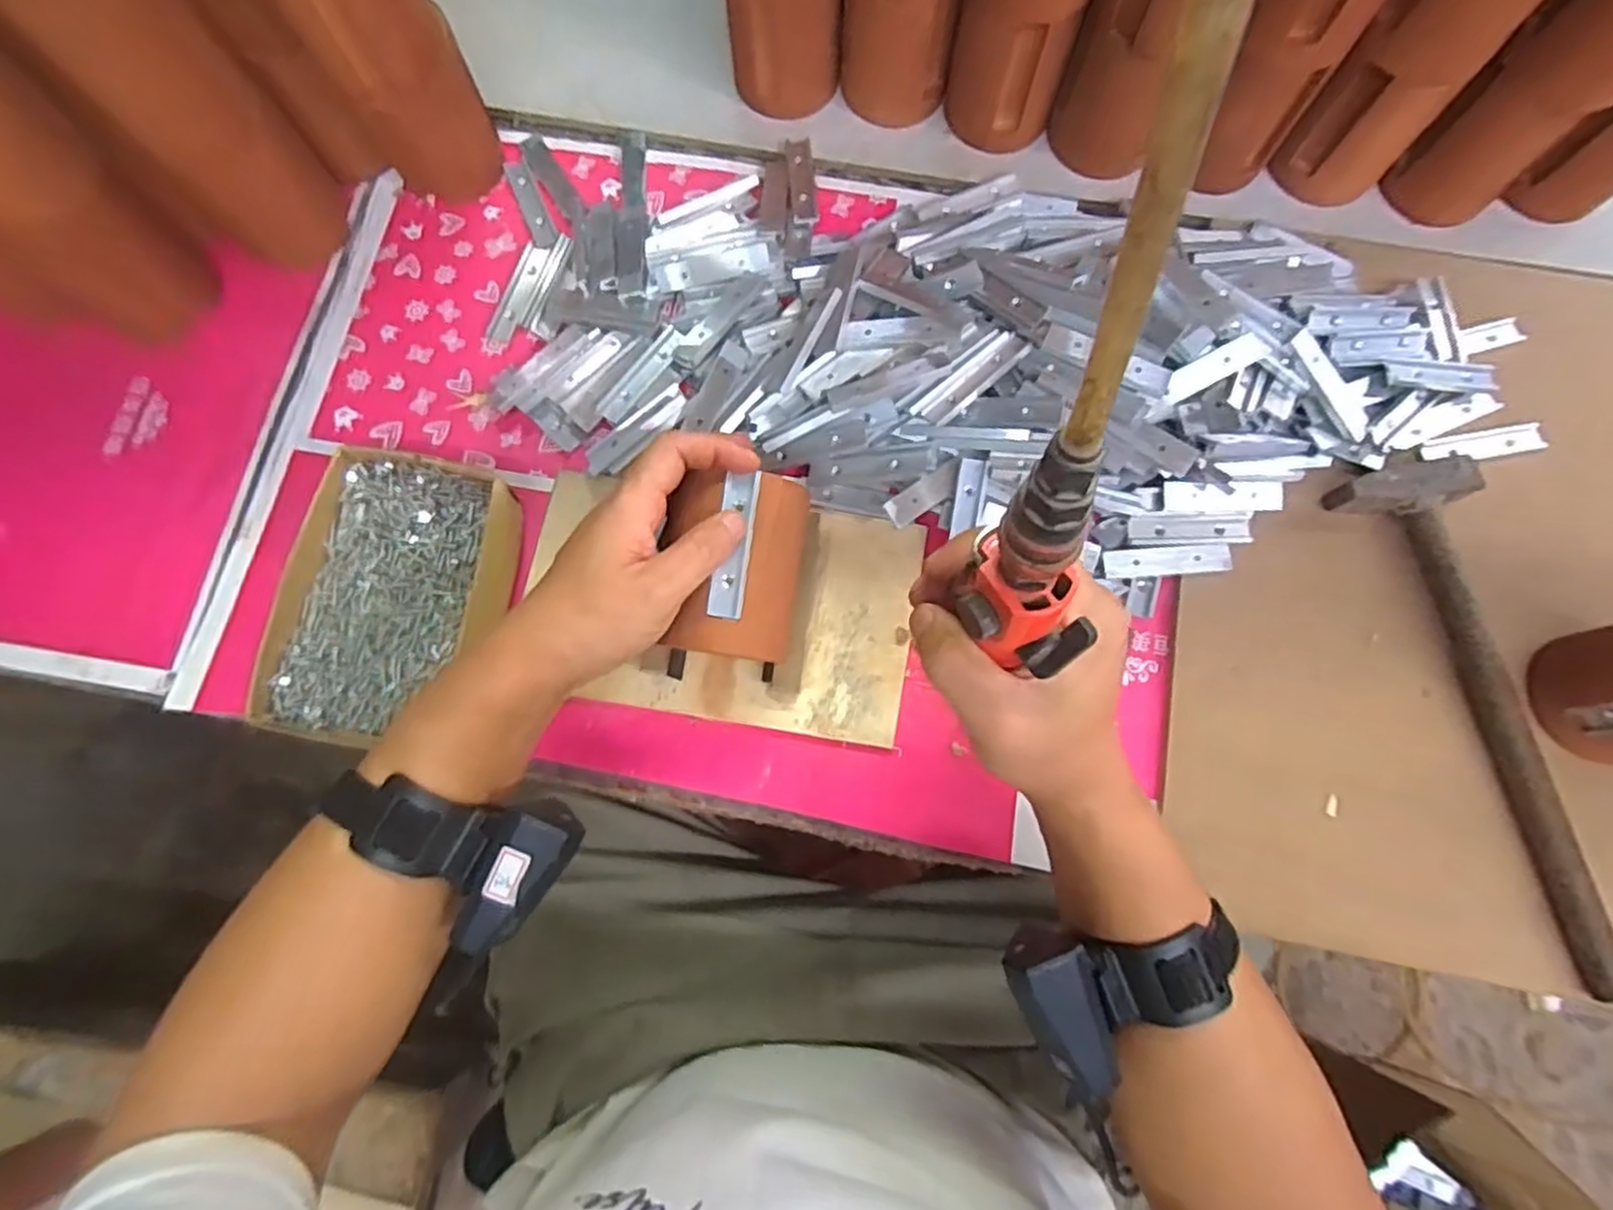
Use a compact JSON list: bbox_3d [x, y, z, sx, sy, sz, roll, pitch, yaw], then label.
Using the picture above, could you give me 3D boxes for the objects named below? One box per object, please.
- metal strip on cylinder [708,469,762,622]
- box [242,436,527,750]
[{"bbox_3d":[-0.038,-0.031,0.397,0.018,0.007,0.076,8,85,2],"label":"metal strip on cylinder"},{"bbox_3d":[-0.247,-0.003,0.462,0.122,0.057,0.172,13,77,3],"label":"box"}]

